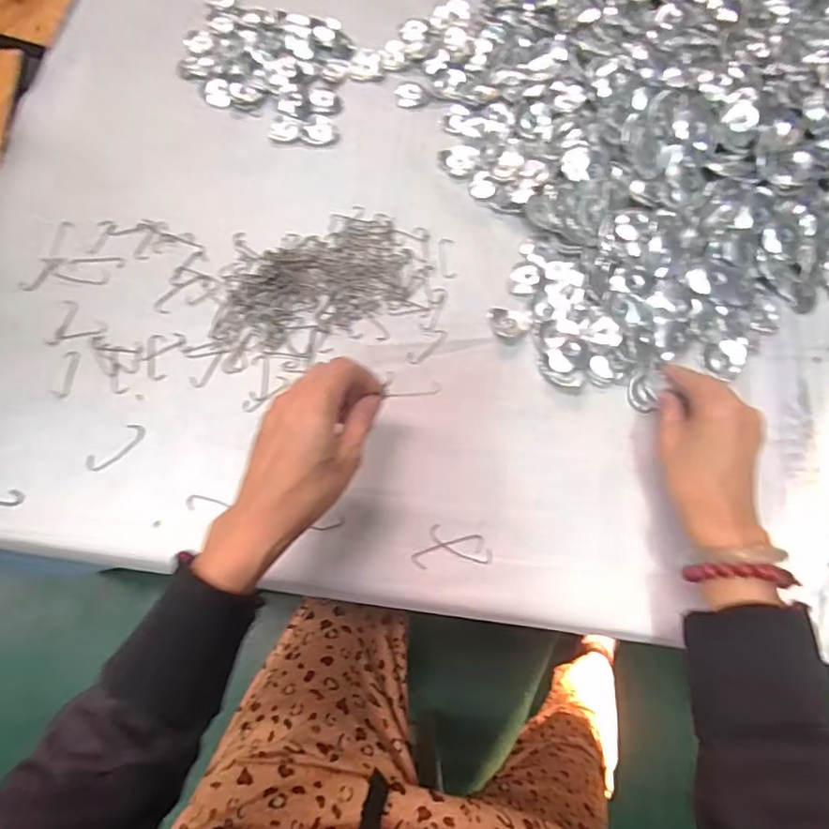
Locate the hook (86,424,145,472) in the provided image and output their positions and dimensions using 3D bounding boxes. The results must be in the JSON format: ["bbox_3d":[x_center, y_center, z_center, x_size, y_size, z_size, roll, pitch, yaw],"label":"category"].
[{"bbox_3d":[-0.239,0.026,0.445,0.050,0.004,0.019,-42,76,-15],"label":"hook"}]

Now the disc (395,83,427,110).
[{"bbox_3d":[-0.004,-0.335,0.584,0.030,0.004,0.034,-13,71,-6],"label":"disc"}]

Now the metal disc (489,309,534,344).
[{"bbox_3d":[0.082,-0.076,0.483,0.036,0.004,0.030,6,84,8],"label":"metal disc"}]

